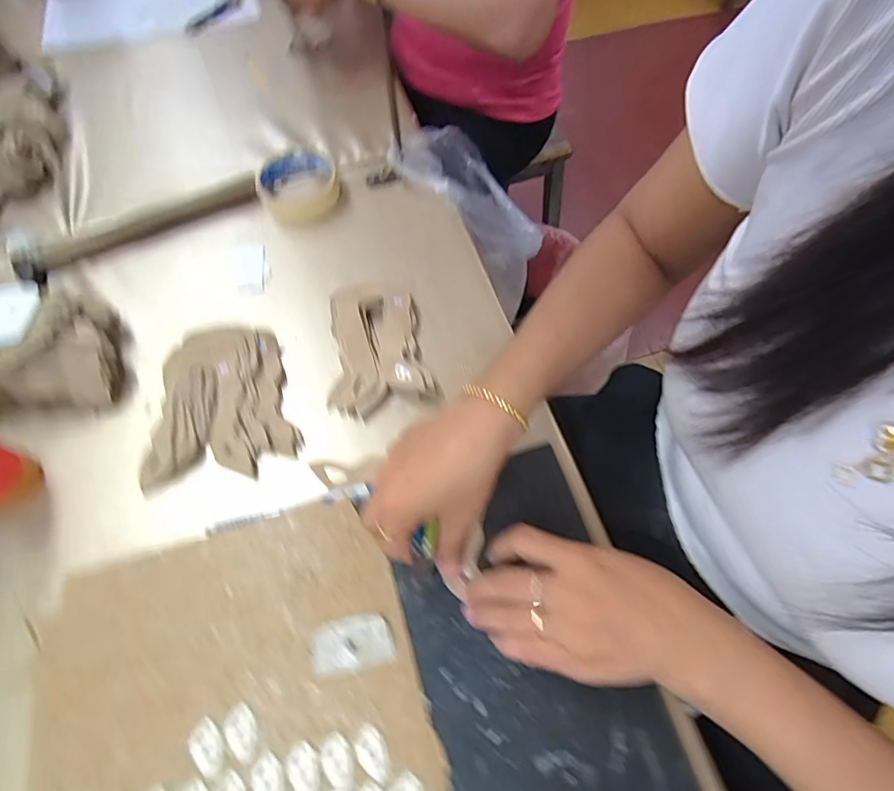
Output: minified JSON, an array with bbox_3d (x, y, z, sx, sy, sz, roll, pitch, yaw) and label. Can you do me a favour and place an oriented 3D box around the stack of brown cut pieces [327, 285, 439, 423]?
[{"bbox_3d":[-0.068,-0.043,0.463,0.093,0.033,0.122,-10,63,-8],"label":"stack of brown cut pieces"}]

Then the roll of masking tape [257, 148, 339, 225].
[{"bbox_3d":[-0.166,-0.236,0.561,0.085,0.028,0.094,-14,64,-9],"label":"roll of masking tape"}]

